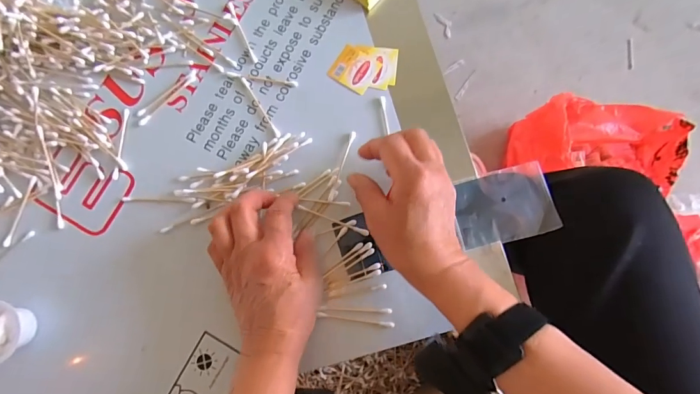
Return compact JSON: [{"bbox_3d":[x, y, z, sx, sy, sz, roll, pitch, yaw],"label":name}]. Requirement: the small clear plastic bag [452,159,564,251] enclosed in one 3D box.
[{"bbox_3d":[0.145,0.007,0.360,0.087,0.007,0.066,-15,78,3],"label":"small clear plastic bag"}]

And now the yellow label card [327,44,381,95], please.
[{"bbox_3d":[0.005,-0.130,0.389,0.043,0.004,0.038,34,84,6],"label":"yellow label card"}]

